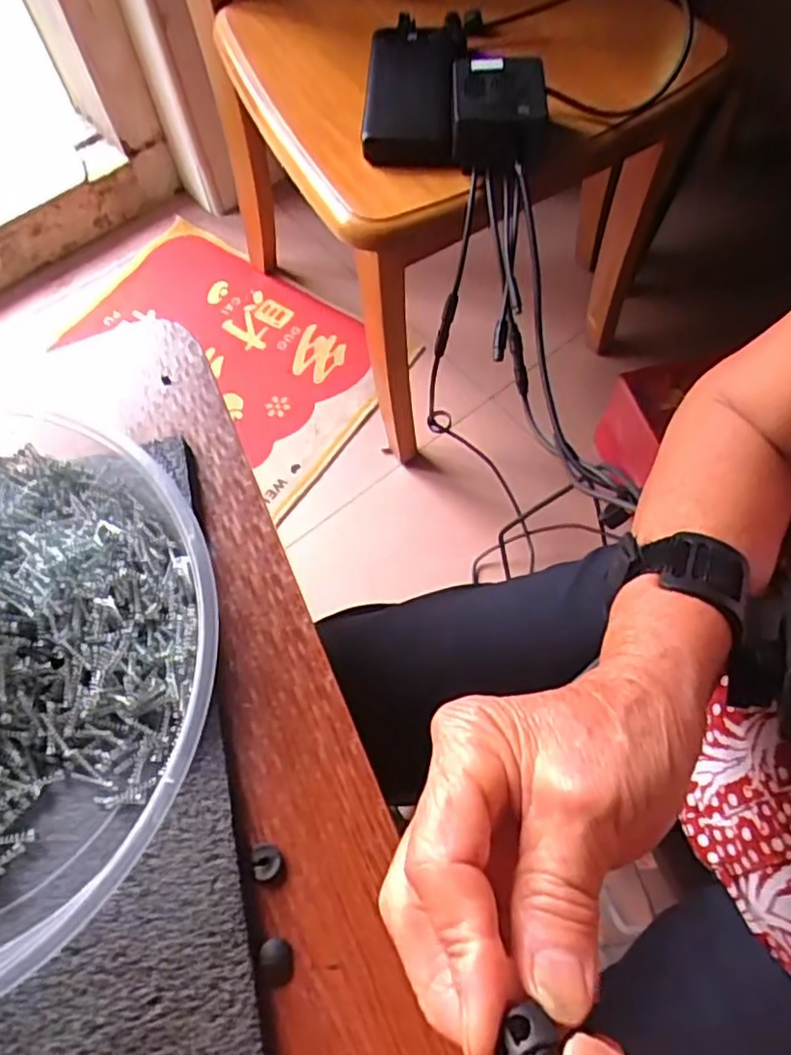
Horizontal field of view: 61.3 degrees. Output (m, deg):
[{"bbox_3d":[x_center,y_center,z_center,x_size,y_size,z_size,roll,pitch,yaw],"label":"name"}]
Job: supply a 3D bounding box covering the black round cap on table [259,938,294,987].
[{"bbox_3d":[-0.042,0.154,0.237,0.011,0.005,0.015,-4,65,0],"label":"black round cap on table"}]

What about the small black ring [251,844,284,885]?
[{"bbox_3d":[-0.048,0.126,0.249,0.013,0.004,0.014,-1,65,2],"label":"small black ring"}]

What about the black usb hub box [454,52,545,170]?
[{"bbox_3d":[0.085,-0.338,0.548,0.075,0.051,0.089,2,65,3],"label":"black usb hub box"}]

